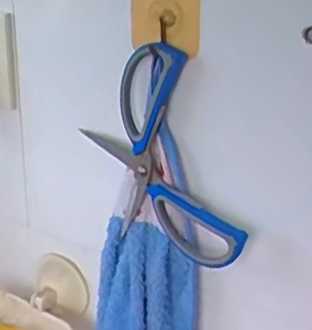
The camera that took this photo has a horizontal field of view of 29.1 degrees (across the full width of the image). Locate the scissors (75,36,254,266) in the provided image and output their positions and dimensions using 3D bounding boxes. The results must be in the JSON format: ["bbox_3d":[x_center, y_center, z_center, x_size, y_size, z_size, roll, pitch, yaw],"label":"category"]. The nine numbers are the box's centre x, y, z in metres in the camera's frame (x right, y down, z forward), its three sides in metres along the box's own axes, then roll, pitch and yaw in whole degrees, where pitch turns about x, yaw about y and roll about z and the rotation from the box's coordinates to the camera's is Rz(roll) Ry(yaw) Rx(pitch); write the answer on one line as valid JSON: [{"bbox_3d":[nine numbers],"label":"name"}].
[{"bbox_3d":[0.008,-0.010,0.453,0.142,0.154,0.019,16,26,31],"label":"scissors"}]

